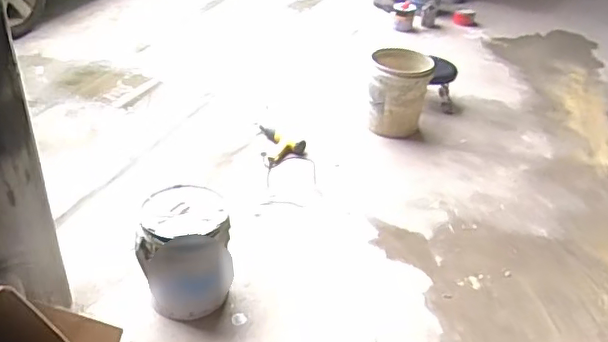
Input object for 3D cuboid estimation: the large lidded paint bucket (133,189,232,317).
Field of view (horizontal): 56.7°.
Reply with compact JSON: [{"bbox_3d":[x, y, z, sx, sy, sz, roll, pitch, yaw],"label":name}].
[{"bbox_3d":[-0.369,0.259,1.750,0.271,0.346,0.242,-1,34,-8],"label":"large lidded paint bucket"}]

